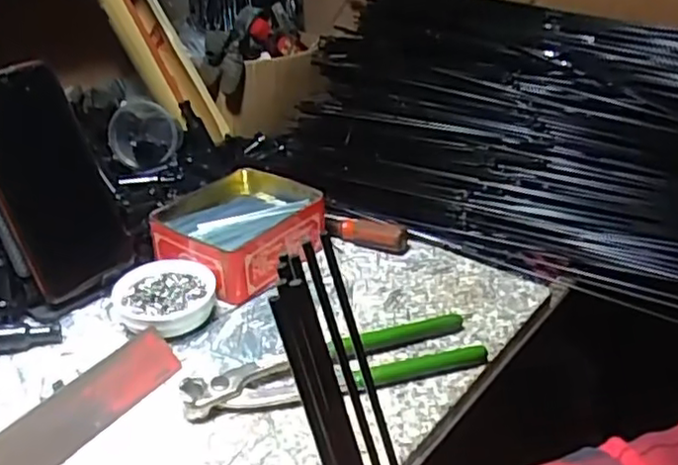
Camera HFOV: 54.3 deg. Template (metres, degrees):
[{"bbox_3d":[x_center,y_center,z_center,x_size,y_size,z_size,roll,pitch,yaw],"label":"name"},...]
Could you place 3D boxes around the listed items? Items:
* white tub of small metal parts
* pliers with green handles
[{"bbox_3d":[-0.127,0.046,0.487,0.069,0.021,0.075,4,34,-3],"label":"white tub of small metal parts"},{"bbox_3d":[0.003,0.090,0.431,0.200,0.015,0.057,-15,33,-22],"label":"pliers with green handles"}]

